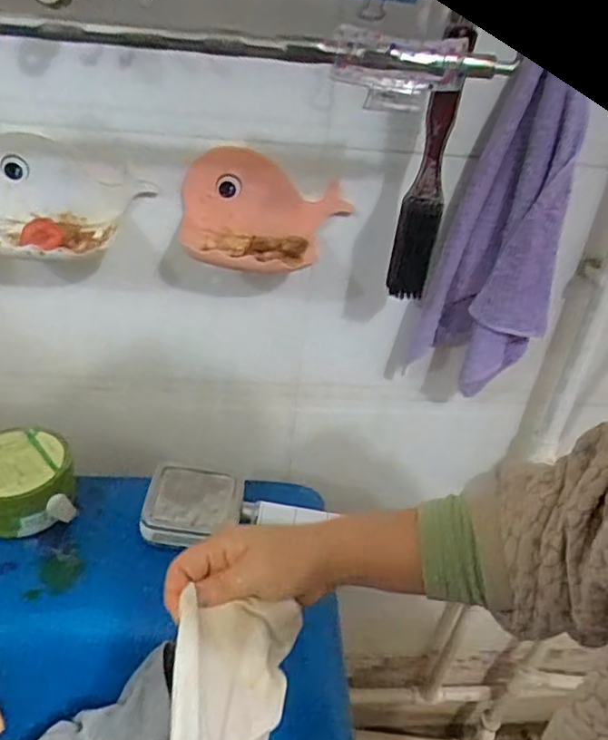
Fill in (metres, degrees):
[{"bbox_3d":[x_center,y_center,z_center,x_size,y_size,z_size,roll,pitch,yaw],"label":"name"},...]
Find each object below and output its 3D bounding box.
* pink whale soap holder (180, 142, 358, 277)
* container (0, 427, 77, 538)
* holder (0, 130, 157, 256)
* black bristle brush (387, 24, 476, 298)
[{"bbox_3d":[-0.036,-0.147,0.597,0.165,0.091,0.069,2,36,-7],"label":"pink whale soap holder"},{"bbox_3d":[-0.287,0.118,0.639,0.100,0.074,0.100,5,36,-3],"label":"container"},{"bbox_3d":[-0.230,-0.157,0.580,0.167,0.083,0.082,3,36,-6],"label":"holder"},{"bbox_3d":[0.117,-0.180,0.588,0.039,0.246,0.055,12,36,7],"label":"black bristle brush"}]

